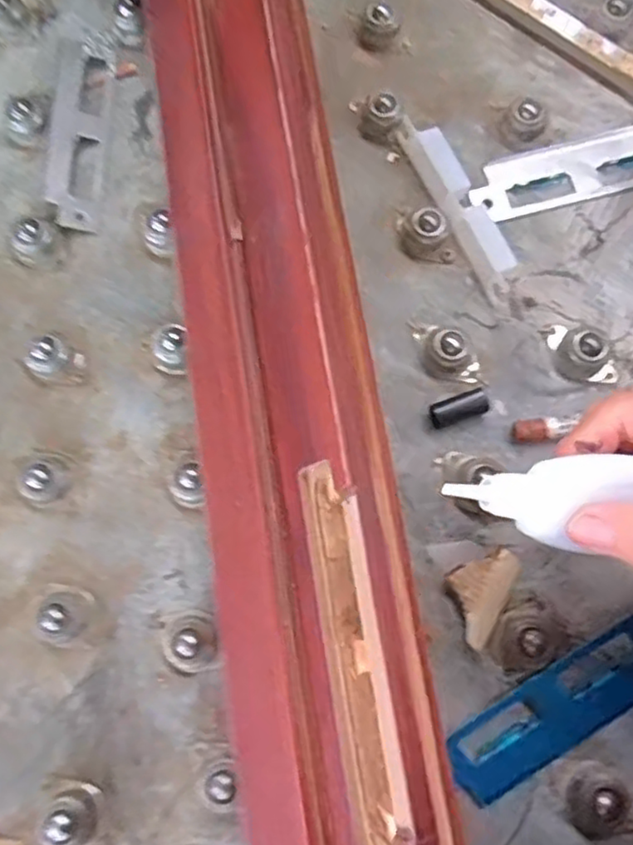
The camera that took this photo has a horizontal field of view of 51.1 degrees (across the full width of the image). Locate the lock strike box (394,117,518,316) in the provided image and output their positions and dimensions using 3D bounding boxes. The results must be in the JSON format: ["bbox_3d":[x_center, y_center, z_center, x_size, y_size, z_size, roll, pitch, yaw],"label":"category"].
[{"bbox_3d":[0.088,-0.128,0.398,0.021,0.019,0.133,-24,76,-5],"label":"lock strike box"}]

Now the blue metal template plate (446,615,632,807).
[{"bbox_3d":[0.127,0.144,0.338,0.130,0.006,0.037,-30,77,-6],"label":"blue metal template plate"}]

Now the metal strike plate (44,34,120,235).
[{"bbox_3d":[-0.152,-0.189,0.425,0.035,0.005,0.141,4,77,-8],"label":"metal strike plate"}]

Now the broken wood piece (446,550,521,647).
[{"bbox_3d":[0.084,0.088,0.348,0.030,0.014,0.051,29,78,8],"label":"broken wood piece"}]

